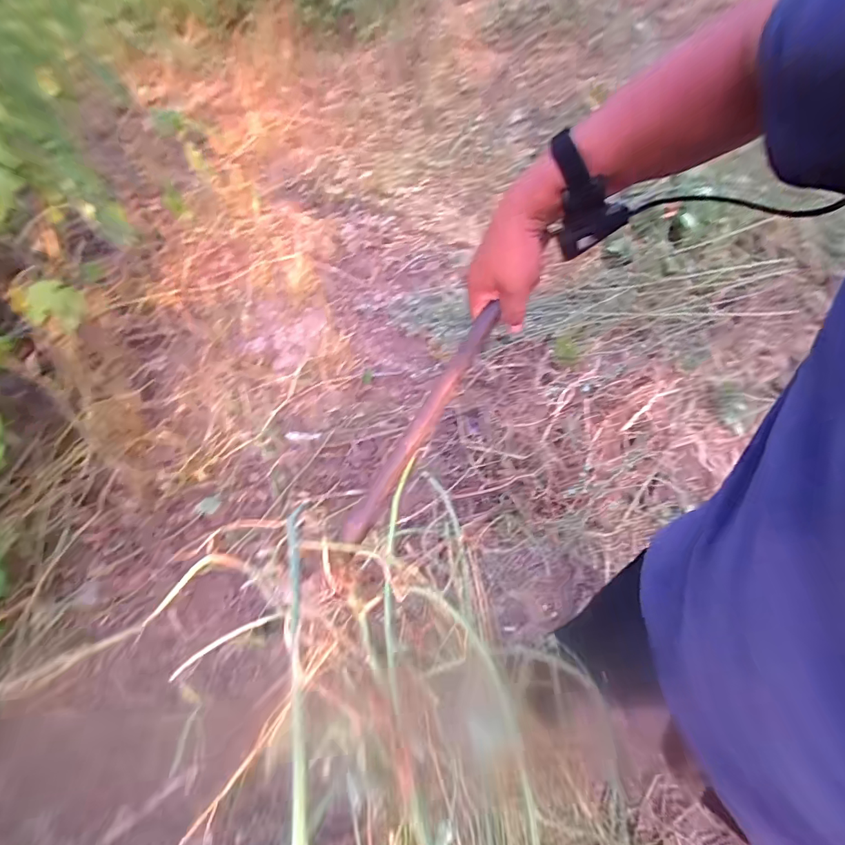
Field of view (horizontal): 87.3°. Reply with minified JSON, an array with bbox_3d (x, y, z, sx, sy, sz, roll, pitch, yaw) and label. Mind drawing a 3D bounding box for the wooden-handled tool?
[{"bbox_3d":[-0.003,0.006,0.507,0.026,0.023,0.304,34,96,20],"label":"wooden-handled tool"}]

